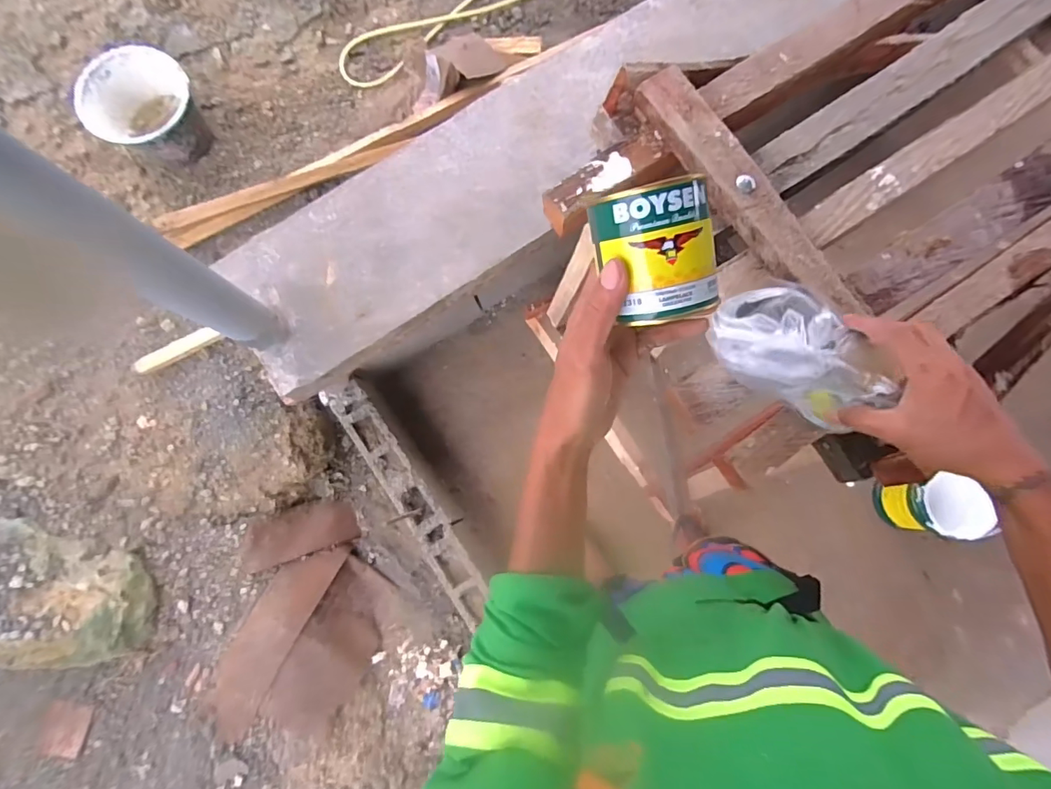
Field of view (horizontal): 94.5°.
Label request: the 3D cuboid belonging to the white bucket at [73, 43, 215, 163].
[{"bbox_3d":[-0.996,-0.754,1.288,0.256,0.170,0.233,0,80,2],"label":"white bucket"}]

